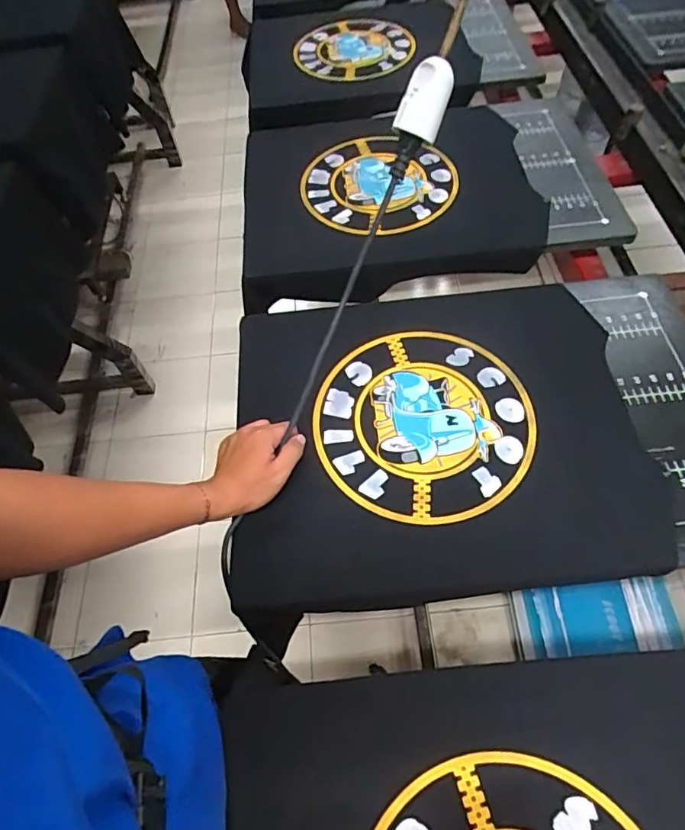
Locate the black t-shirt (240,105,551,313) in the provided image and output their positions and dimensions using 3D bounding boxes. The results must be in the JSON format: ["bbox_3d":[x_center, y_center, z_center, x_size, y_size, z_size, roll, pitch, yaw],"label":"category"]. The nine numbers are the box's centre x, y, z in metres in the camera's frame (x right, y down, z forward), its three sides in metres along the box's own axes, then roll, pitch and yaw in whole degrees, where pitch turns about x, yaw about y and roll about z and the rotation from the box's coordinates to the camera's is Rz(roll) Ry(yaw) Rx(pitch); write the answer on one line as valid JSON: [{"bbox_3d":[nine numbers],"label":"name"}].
[{"bbox_3d":[0.068,-0.378,0.886,0.479,0.087,0.435,-4,58,2],"label":"black t-shirt"}]

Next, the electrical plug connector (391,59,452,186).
[{"bbox_3d":[0.067,-0.262,0.458,0.027,0.098,0.038,41,39,24],"label":"electrical plug connector"}]

